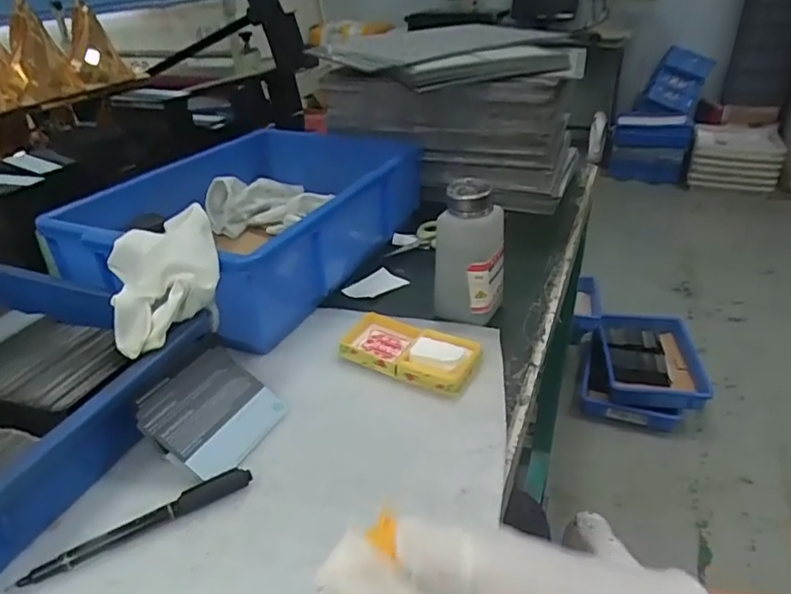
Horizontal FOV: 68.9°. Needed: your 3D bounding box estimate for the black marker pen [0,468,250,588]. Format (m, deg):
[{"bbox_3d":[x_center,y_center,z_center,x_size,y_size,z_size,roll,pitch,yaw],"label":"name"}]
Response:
[{"bbox_3d":[-0.150,0.133,0.342,0.129,0.009,0.015,-19,37,-29],"label":"black marker pen"}]

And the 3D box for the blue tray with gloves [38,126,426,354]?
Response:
[{"bbox_3d":[-0.133,-0.097,0.645,0.221,0.102,0.384,15,34,21],"label":"blue tray with gloves"}]

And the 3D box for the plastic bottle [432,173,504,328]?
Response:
[{"bbox_3d":[0.071,-0.037,0.522,0.054,0.125,0.053,26,39,34],"label":"plastic bottle"}]

